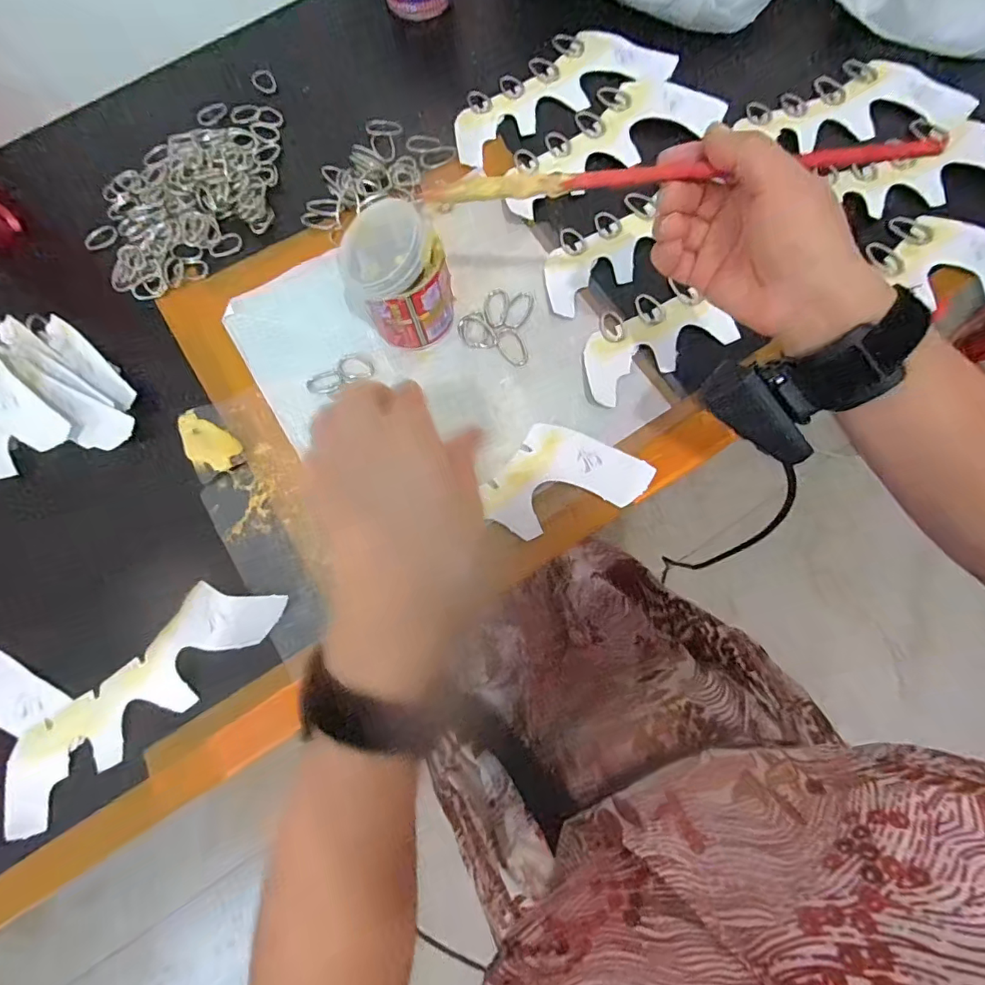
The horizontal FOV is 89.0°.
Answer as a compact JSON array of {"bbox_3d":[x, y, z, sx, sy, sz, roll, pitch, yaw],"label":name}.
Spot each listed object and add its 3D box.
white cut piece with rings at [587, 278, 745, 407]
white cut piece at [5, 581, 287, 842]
[{"bbox_3d":[0.122,-0.121,0.390,0.125,0.008,0.067,-29,78,-6],"label":"white cut piece with rings"},{"bbox_3d":[-0.236,0.131,0.328,0.211,0.032,0.053,-41,79,-8],"label":"white cut piece"}]

